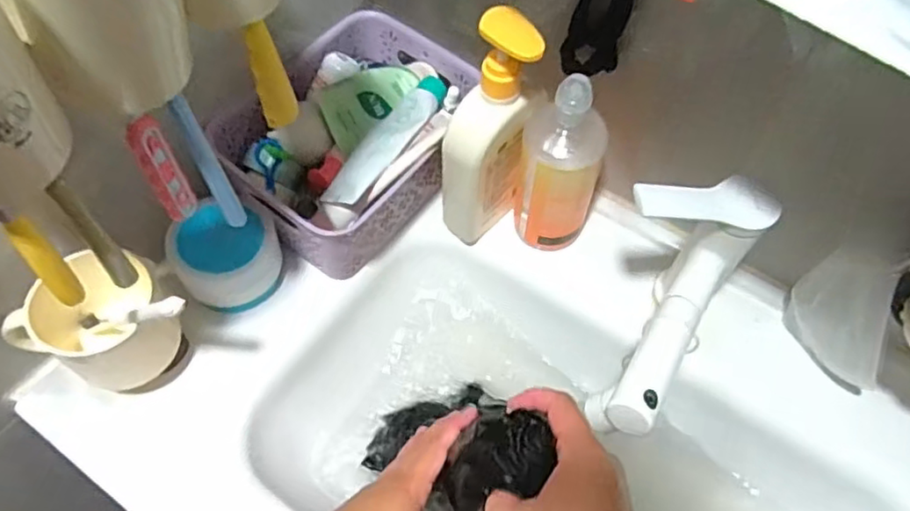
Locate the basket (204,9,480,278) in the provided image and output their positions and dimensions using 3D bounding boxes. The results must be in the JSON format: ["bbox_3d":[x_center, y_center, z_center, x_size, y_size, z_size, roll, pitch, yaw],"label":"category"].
[{"bbox_3d":[-0.090,-0.108,0.616,0.160,0.108,0.241,30,60,16],"label":"basket"}]

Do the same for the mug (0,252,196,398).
[{"bbox_3d":[-0.271,0.064,0.502,0.073,0.102,0.102,40,64,21],"label":"mug"}]

